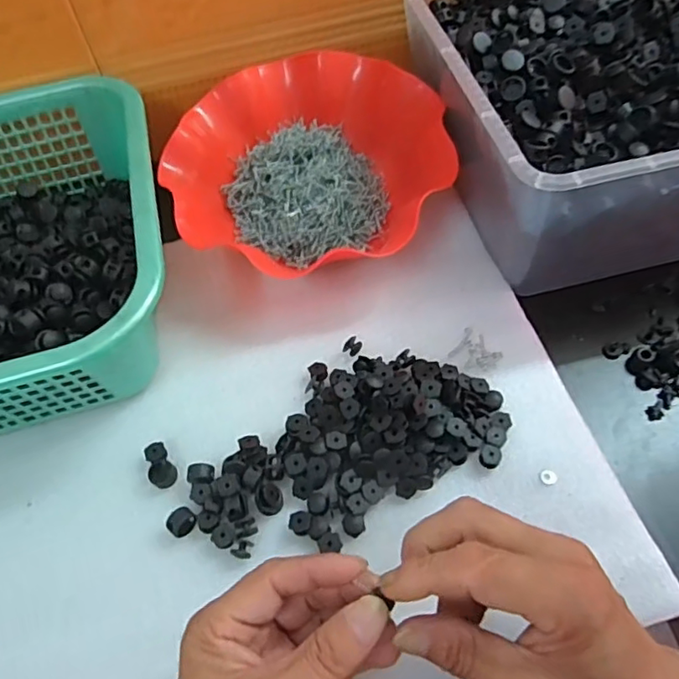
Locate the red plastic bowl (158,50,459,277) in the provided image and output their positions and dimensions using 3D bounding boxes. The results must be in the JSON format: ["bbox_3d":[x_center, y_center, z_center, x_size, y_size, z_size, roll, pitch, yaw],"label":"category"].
[{"bbox_3d":[-0.027,-0.136,0.477,0.221,0.074,0.210,-1,58,2],"label":"red plastic bowl"}]

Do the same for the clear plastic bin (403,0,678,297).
[{"bbox_3d":[0.220,-0.201,0.466,0.292,0.139,0.302,-13,58,-5],"label":"clear plastic bin"}]

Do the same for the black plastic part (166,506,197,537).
[{"bbox_3d":[-0.098,0.113,0.359,0.015,0.012,0.017,35,66,22],"label":"black plastic part"}]

